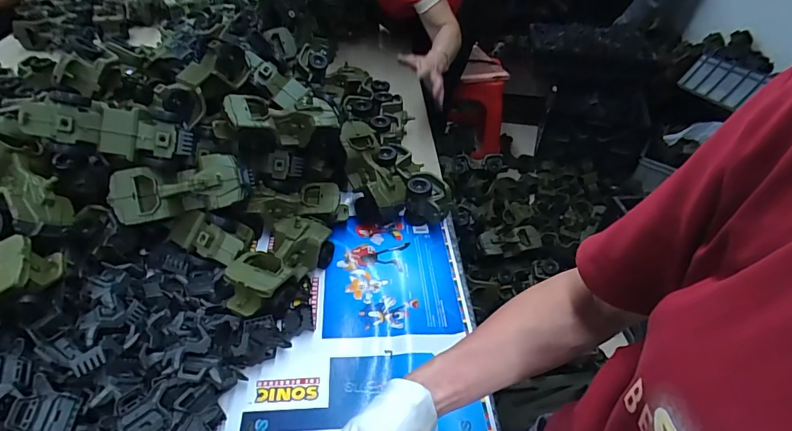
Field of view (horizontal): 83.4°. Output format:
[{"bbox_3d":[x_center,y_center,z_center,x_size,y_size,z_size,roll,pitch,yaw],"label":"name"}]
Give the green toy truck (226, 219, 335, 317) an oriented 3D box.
[{"bbox_3d":[-0.174,0.075,0.656,0.088,0.089,0.183,21,45,18],"label":"green toy truck"}]

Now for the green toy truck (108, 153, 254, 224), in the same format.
[{"bbox_3d":[-0.315,-0.041,0.664,0.189,0.080,0.083,-10,3,-11],"label":"green toy truck"}]

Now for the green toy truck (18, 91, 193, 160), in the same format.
[{"bbox_3d":[-0.397,-0.121,0.621,0.203,0.074,0.049,7,4,-22],"label":"green toy truck"}]

